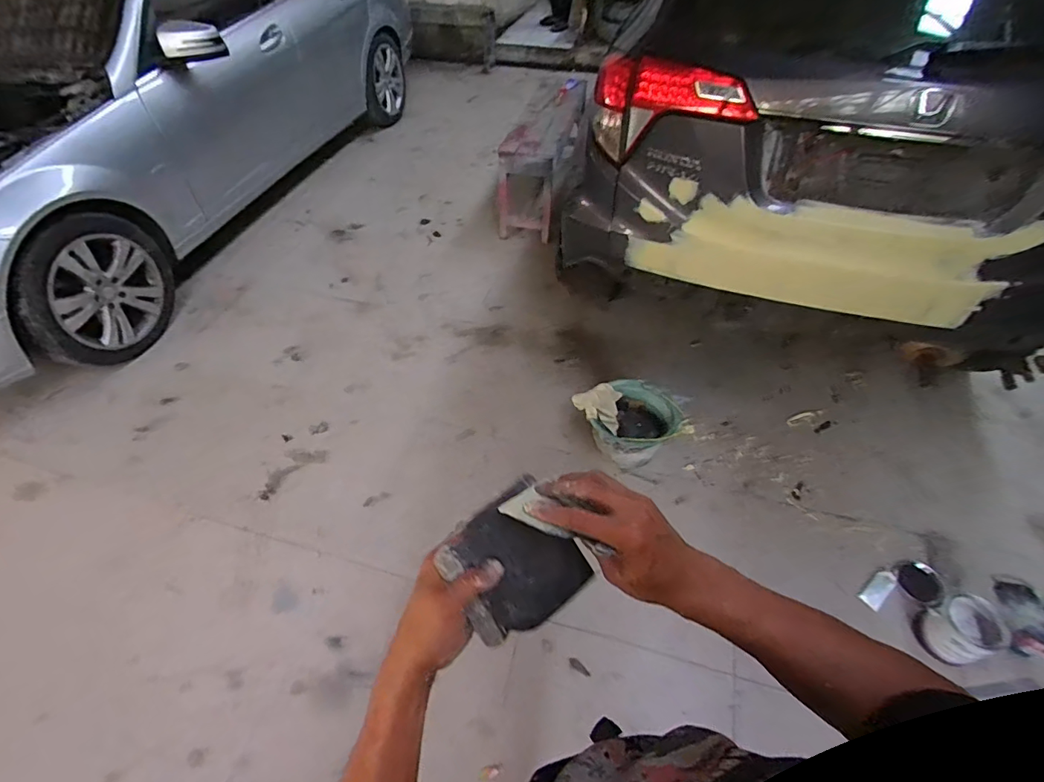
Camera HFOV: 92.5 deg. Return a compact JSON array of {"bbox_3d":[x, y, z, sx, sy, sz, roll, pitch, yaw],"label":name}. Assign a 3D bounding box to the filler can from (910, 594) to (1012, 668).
[{"bbox_3d":[1.172,0.641,1.342,0.140,0.161,0.139,0,49,0],"label":"filler can"}]

